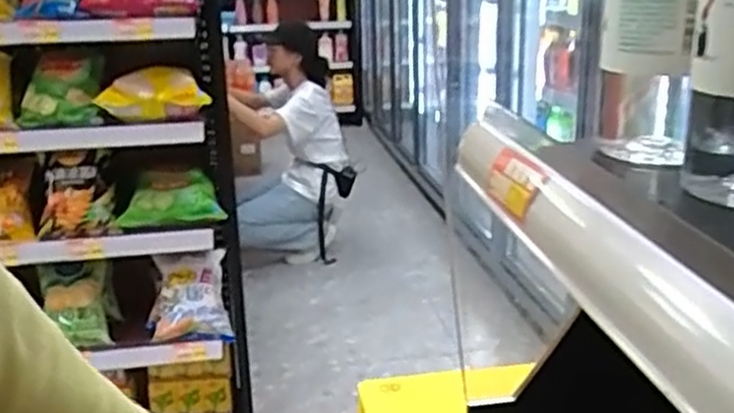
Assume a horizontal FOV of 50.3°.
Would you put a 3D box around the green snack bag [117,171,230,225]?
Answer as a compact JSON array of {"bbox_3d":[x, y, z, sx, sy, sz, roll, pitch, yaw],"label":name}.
[{"bbox_3d":[-0.388,-0.017,1.602,0.194,0.069,0.162,2,18,11],"label":"green snack bag"}]

